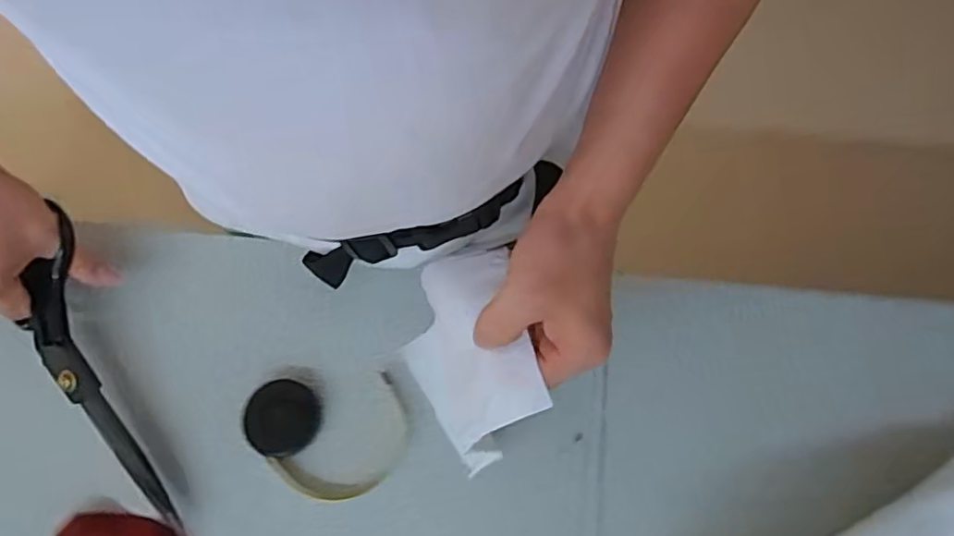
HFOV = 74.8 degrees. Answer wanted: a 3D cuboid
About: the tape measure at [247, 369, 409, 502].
[{"bbox_3d":[-0.110,0.124,0.456,0.115,0.013,0.086,-5,71,-1],"label":"tape measure"}]

